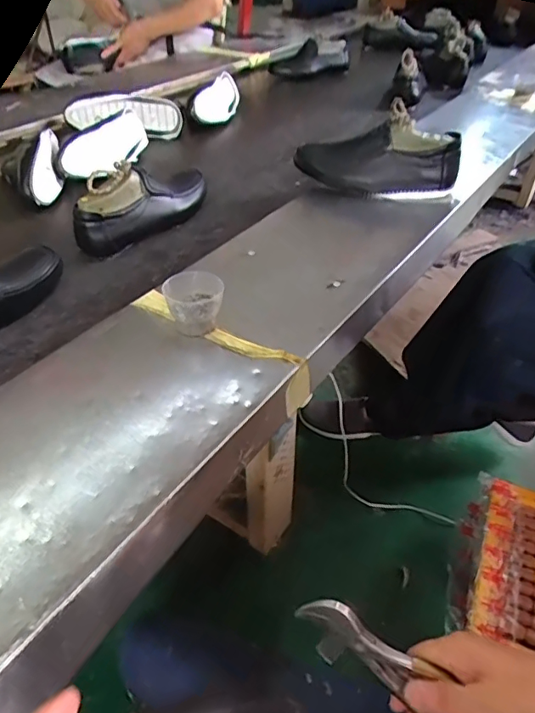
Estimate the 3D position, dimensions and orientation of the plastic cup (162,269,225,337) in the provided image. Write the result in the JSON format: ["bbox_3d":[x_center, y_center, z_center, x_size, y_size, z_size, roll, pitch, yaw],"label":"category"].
[{"bbox_3d":[-0.081,-0.057,0.578,0.064,0.058,0.063,-7,42,-8],"label":"plastic cup"}]

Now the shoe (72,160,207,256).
[{"bbox_3d":[-0.188,-0.261,0.820,0.090,0.091,0.260,21,45,22],"label":"shoe"}]

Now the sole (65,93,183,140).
[{"bbox_3d":[-0.323,-0.542,1.166,0.252,0.085,0.041,-4,39,-6],"label":"sole"}]

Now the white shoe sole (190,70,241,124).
[{"bbox_3d":[-0.125,-0.635,1.292,0.064,0.096,0.237,9,40,10],"label":"white shoe sole"}]

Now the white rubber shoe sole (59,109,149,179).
[{"bbox_3d":[-0.316,-0.413,1.013,0.063,0.078,0.232,13,40,14],"label":"white rubber shoe sole"}]

